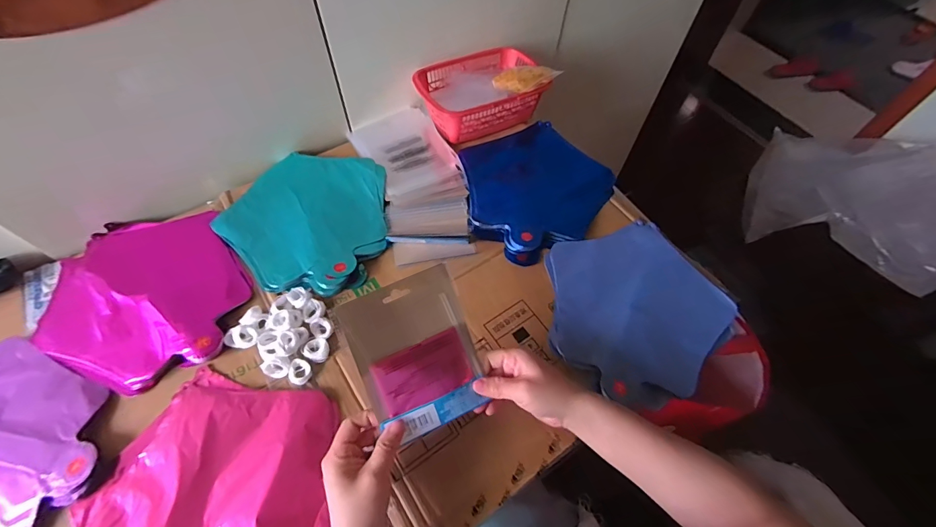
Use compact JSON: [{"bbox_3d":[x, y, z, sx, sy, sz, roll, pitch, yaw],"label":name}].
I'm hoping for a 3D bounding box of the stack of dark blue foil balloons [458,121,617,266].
[{"bbox_3d":[0.097,-0.125,0.635,0.233,0.036,0.230,-25,63,-16],"label":"stack of dark blue foil balloons"}]

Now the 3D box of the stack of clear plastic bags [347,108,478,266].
[{"bbox_3d":[-0.083,-0.141,0.646,0.145,0.016,0.326,-18,61,-13],"label":"stack of clear plastic bags"}]

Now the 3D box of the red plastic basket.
[{"bbox_3d":[0.020,-0.300,0.708,0.218,0.064,0.151,-22,62,-15],"label":"red plastic basket"}]

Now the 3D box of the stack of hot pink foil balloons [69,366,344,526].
[{"bbox_3d":[-0.254,0.233,0.397,0.237,0.016,0.235,8,59,2],"label":"stack of hot pink foil balloons"}]

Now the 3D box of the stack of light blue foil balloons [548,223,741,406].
[{"bbox_3d":[0.224,0.056,0.531,0.243,0.010,0.228,-13,61,-10],"label":"stack of light blue foil balloons"}]

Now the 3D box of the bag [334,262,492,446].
[{"bbox_3d":[-0.049,0.089,0.398,0.112,0.018,0.146,-22,98,-23],"label":"bag"}]

